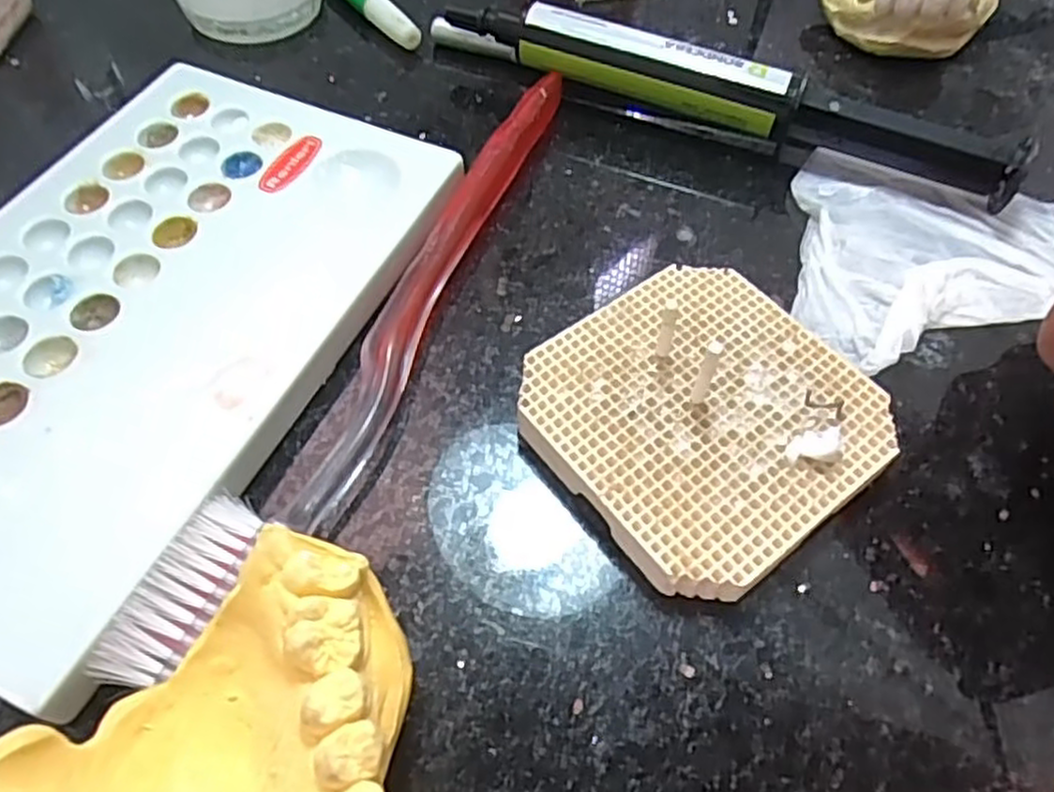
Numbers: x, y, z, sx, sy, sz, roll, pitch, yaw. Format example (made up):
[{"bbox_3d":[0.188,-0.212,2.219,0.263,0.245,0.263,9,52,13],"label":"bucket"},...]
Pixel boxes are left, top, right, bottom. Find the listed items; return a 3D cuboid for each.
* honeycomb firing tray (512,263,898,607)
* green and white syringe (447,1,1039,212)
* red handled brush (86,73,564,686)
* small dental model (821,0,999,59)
[{"bbox_3d":[0.037,0.005,0.161,0.066,0.011,0.064,-33,65,-22],"label":"honeycomb firing tray"},{"bbox_3d":[0.054,-0.085,0.213,0.162,0.022,0.011,21,58,12],"label":"green and white syringe"},{"bbox_3d":[-0.027,-0.018,0.174,0.019,0.012,0.181,23,59,13],"label":"red handled brush"},{"bbox_3d":[0.124,-0.127,0.241,0.052,0.025,0.034,6,56,2],"label":"small dental model"}]

